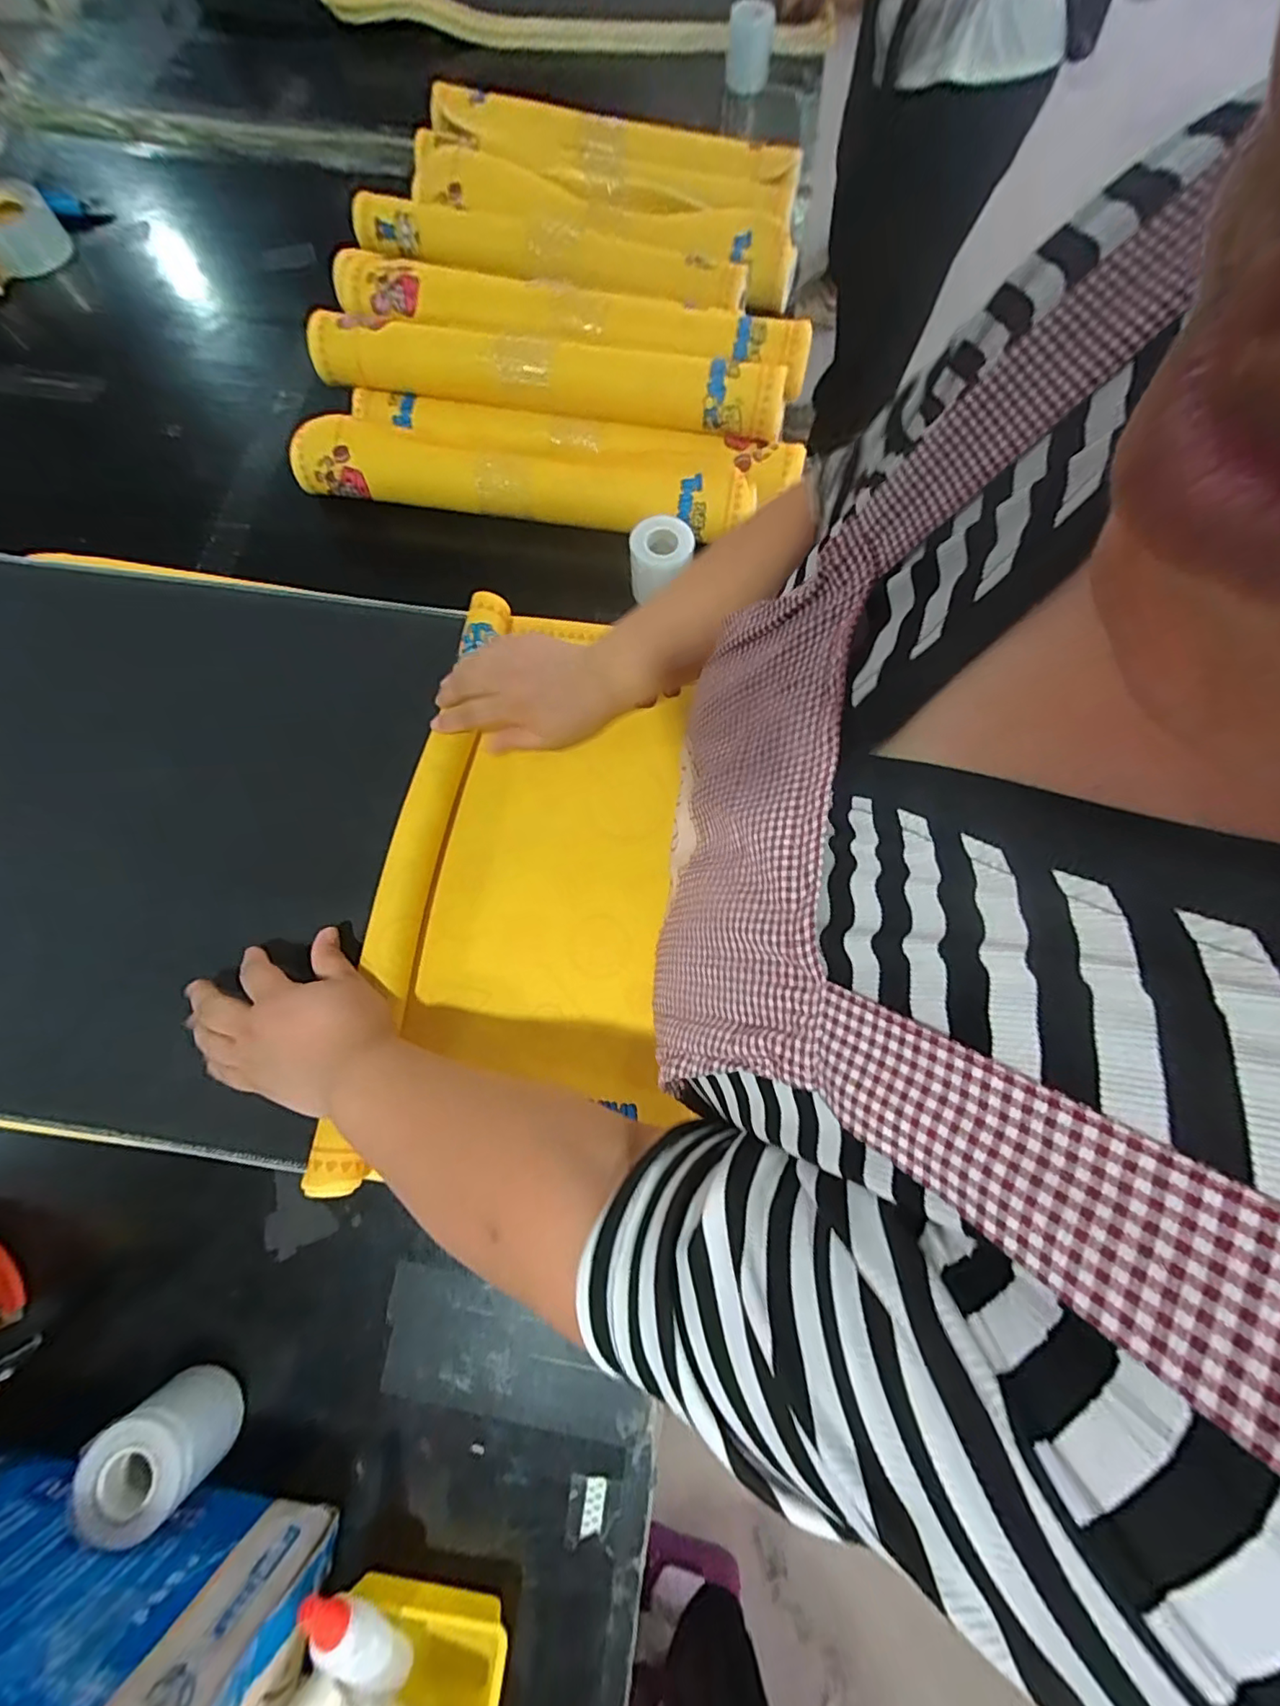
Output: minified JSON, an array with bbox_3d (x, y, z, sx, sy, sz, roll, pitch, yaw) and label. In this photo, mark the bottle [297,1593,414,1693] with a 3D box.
[{"bbox_3d":[-0.172,0.484,0.345,0.028,0.022,0.113,-24,112,-6],"label":"bottle"}]

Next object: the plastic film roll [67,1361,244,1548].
[{"bbox_3d":[-0.326,0.411,0.393,0.066,0.072,0.066,0,75,0],"label":"plastic film roll"}]

